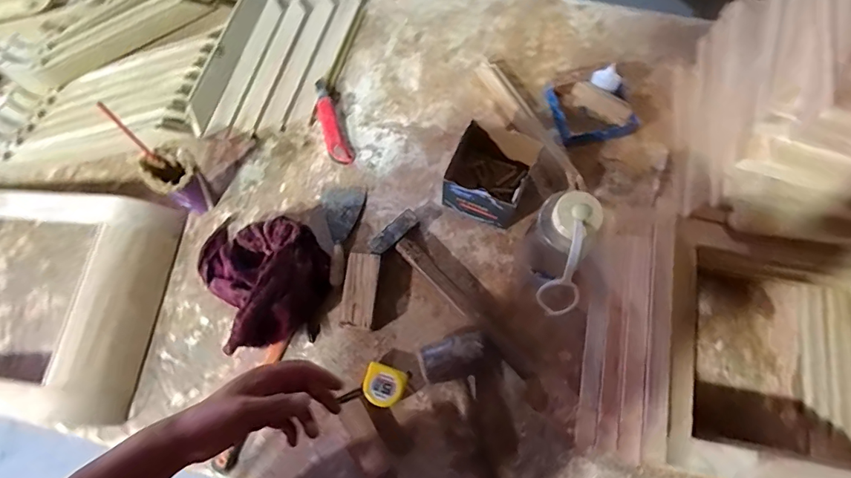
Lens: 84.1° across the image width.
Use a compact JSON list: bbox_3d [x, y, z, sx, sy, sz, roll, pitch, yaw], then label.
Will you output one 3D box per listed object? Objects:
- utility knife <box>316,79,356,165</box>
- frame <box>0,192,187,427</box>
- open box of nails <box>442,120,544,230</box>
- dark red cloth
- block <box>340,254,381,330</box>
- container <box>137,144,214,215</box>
[{"bbox_3d":[-0.189,-0.231,0.942,0.045,0.023,0.183,-20,75,-7],"label":"utility knife"},{"bbox_3d":[-0.639,0.095,0.772,0.392,0.077,0.364,4,72,3],"label":"frame"},{"bbox_3d":[0.115,-0.114,0.853,0.132,0.116,0.151,22,73,8],"label":"open box of nails"},{"bbox_3d":[-0.273,0.051,0.803,0.193,0.116,0.230,-30,73,-8],"label":"dark red cloth"},{"bbox_3d":[-0.114,0.089,0.821,0.058,0.048,0.129,6,72,3],"label":"block"},{"bbox_3d":[-0.423,-0.101,0.825,0.074,0.145,0.075,-1,72,2],"label":"container"}]

